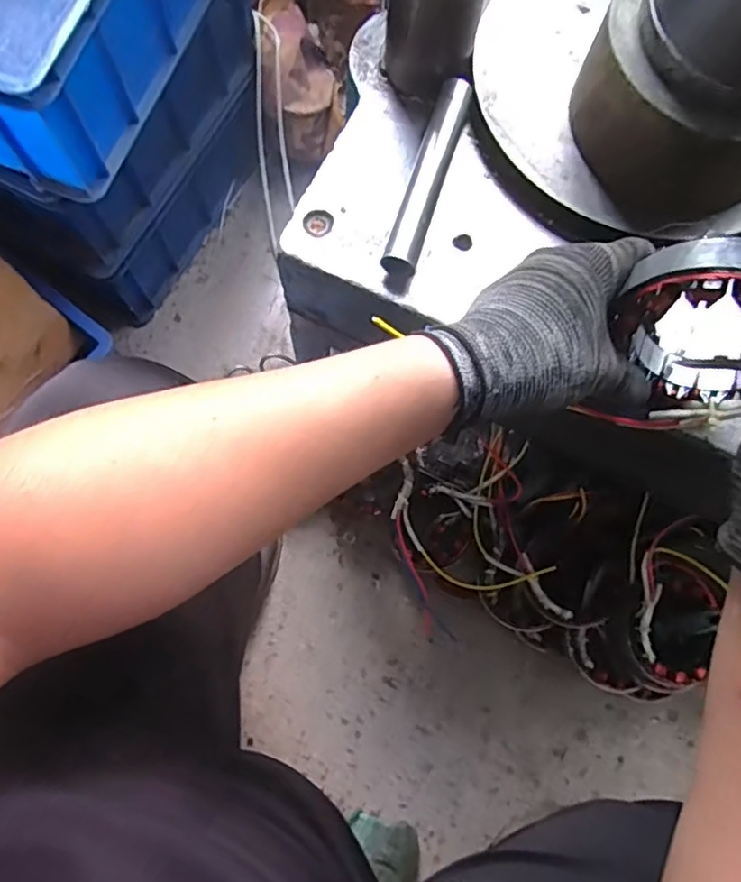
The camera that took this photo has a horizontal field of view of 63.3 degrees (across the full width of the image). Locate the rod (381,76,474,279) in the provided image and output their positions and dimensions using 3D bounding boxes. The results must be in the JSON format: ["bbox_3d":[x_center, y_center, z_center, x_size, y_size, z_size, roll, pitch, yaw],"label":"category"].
[{"bbox_3d":[0.040,-0.182,0.416,0.021,0.016,0.151,18,76,3],"label":"rod"}]

